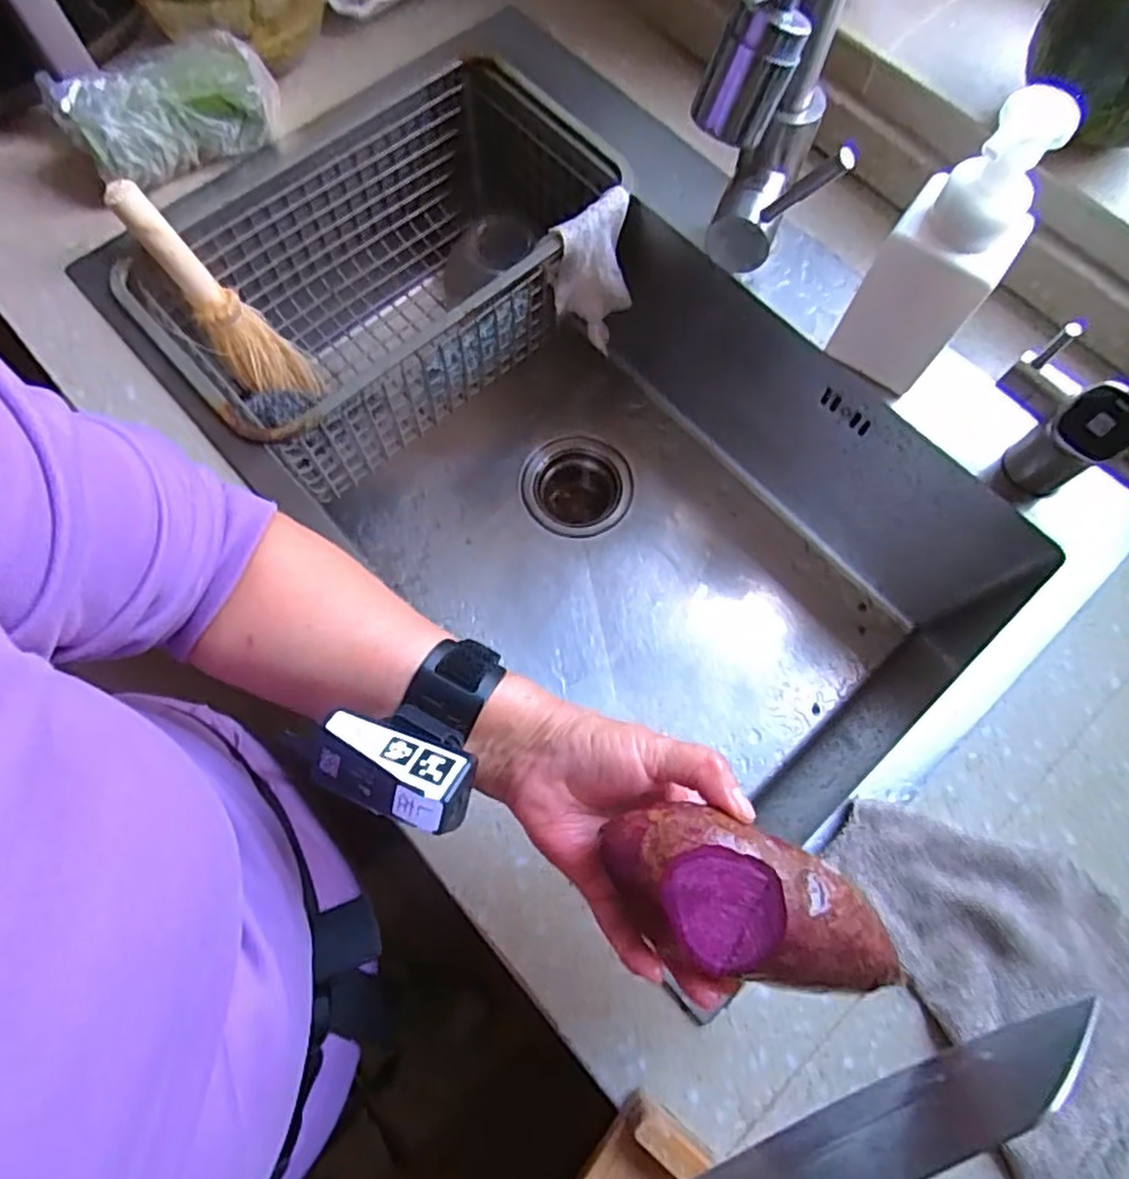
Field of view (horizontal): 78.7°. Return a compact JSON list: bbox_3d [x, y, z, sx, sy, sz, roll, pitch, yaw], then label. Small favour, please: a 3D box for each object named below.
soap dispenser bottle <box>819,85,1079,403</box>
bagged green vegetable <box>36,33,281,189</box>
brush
[{"bbox_3d":[0.231,-0.201,0.424,0.066,0.183,0.052,34,73,10],"label":"soap dispenser bottle"},{"bbox_3d":[-0.297,-0.366,0.533,0.151,0.067,0.062,-34,75,-11],"label":"bagged green vegetable"},{"bbox_3d":[-0.276,-0.227,0.558,0.039,0.212,0.063,14,68,32],"label":"brush"}]

